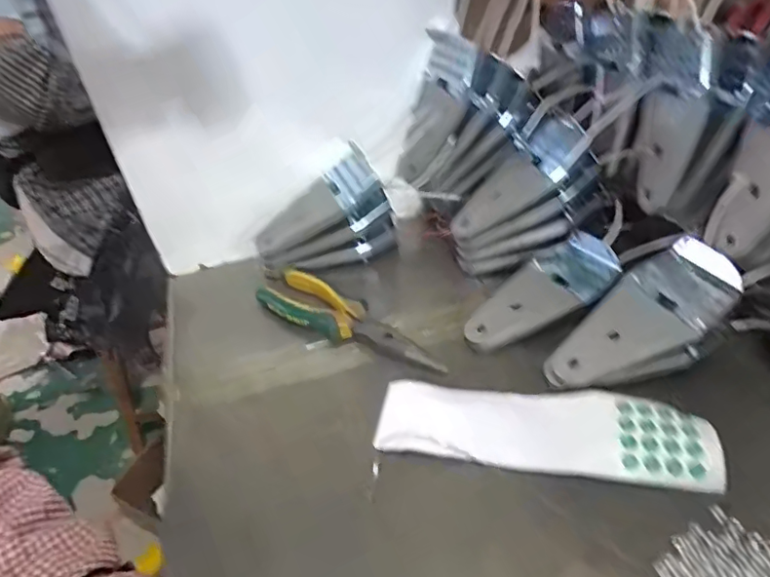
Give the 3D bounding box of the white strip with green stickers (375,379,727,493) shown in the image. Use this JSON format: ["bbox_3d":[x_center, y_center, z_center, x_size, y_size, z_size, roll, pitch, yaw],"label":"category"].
[{"bbox_3d":[0.107,0.097,0.387,0.218,0.015,0.061,3,41,13],"label":"white strip with green stickers"}]

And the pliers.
[{"bbox_3d":[-0.031,0.025,0.490,0.191,0.018,0.049,19,47,29],"label":"pliers"}]

